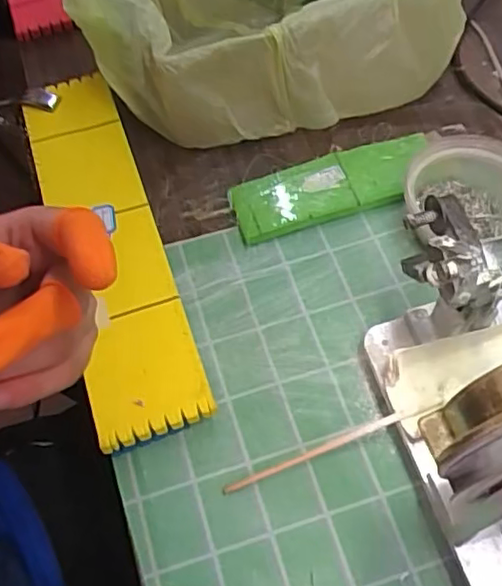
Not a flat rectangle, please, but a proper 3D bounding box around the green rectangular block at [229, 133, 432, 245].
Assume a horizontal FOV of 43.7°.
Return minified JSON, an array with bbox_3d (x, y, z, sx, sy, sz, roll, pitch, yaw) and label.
[{"bbox_3d":[0.071,-0.091,0.539,0.174,0.016,0.059,-16,61,-6],"label":"green rectangular block"}]

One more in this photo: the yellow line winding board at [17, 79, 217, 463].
[{"bbox_3d":[-0.120,-0.049,0.512,0.082,0.011,0.353,-19,60,-7],"label":"yellow line winding board"}]

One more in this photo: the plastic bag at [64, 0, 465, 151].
[{"bbox_3d":[0.010,-0.263,0.580,0.317,0.123,0.217,-11,60,-3],"label":"plastic bag"}]

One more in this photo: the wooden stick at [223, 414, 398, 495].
[{"bbox_3d":[0.040,0.108,0.420,0.124,0.008,0.007,-24,61,4],"label":"wooden stick"}]

